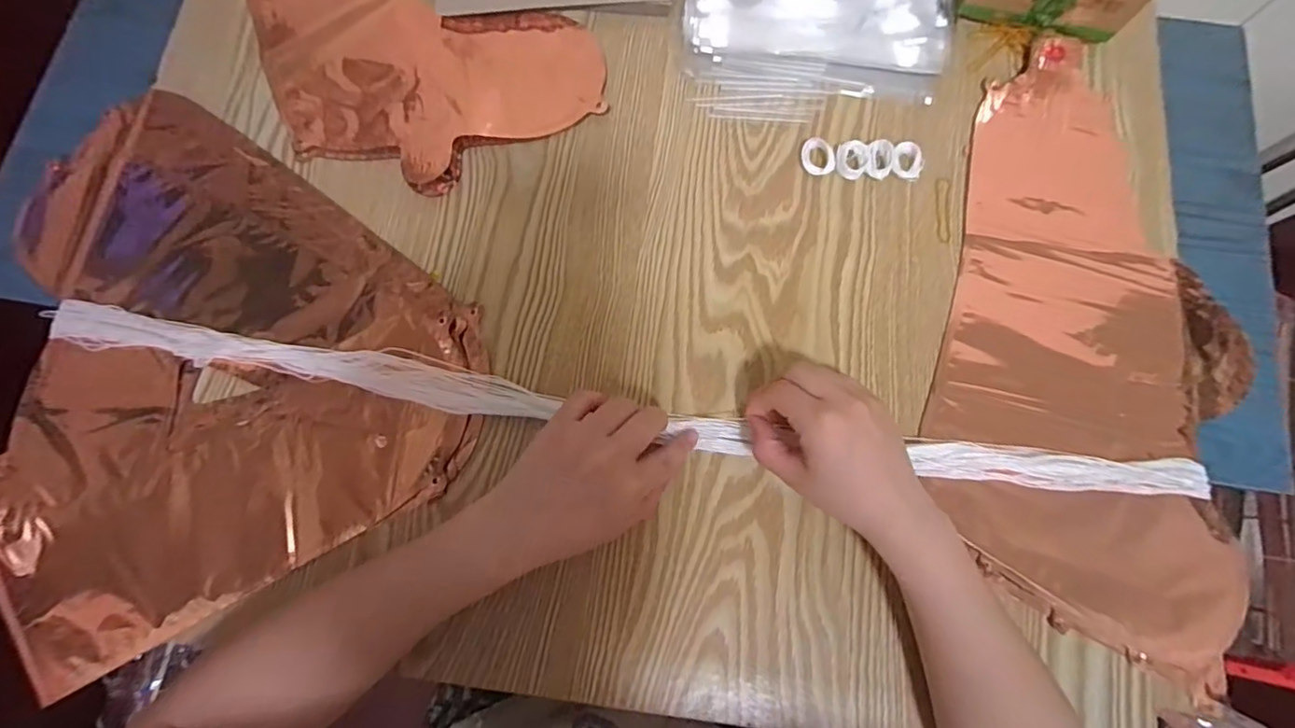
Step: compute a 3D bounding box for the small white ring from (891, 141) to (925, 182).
[{"bbox_3d":[0.198,-0.154,0.425,0.025,0.011,0.022,34,79,7],"label":"small white ring"}]

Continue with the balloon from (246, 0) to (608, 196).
[{"bbox_3d":[-0.236,-0.300,0.452,0.211,0.016,0.404,-43,81,-10],"label":"balloon"}]

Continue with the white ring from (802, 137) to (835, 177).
[{"bbox_3d":[0.130,-0.158,0.428,0.023,0.008,0.028,-13,78,-4],"label":"white ring"}]

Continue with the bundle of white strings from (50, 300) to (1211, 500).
[{"bbox_3d":[-0.017,0.031,0.385,0.781,0.016,0.033,8,77,1],"label":"bundle of white strings"}]

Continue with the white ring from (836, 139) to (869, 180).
[{"bbox_3d":[0.155,-0.155,0.427,0.024,0.009,0.029,17,77,3],"label":"white ring"}]

